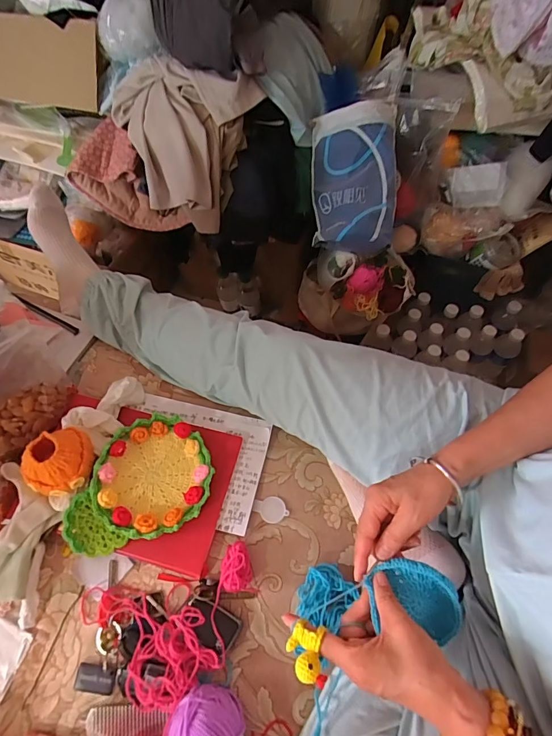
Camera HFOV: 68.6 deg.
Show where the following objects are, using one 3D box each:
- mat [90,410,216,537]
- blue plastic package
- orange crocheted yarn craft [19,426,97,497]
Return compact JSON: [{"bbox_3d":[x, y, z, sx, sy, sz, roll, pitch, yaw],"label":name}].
[{"bbox_3d":[-0.151,0.133,0.501,0.139,0.025,0.138,4,57,-6],"label":"mat"},{"bbox_3d":[0.154,-0.381,0.814,0.169,0.067,0.288,-1,89,19],"label":"blue plastic package"},{"bbox_3d":[-0.252,0.110,0.476,0.064,0.050,0.079,29,65,17],"label":"orange crocheted yarn craft"}]

